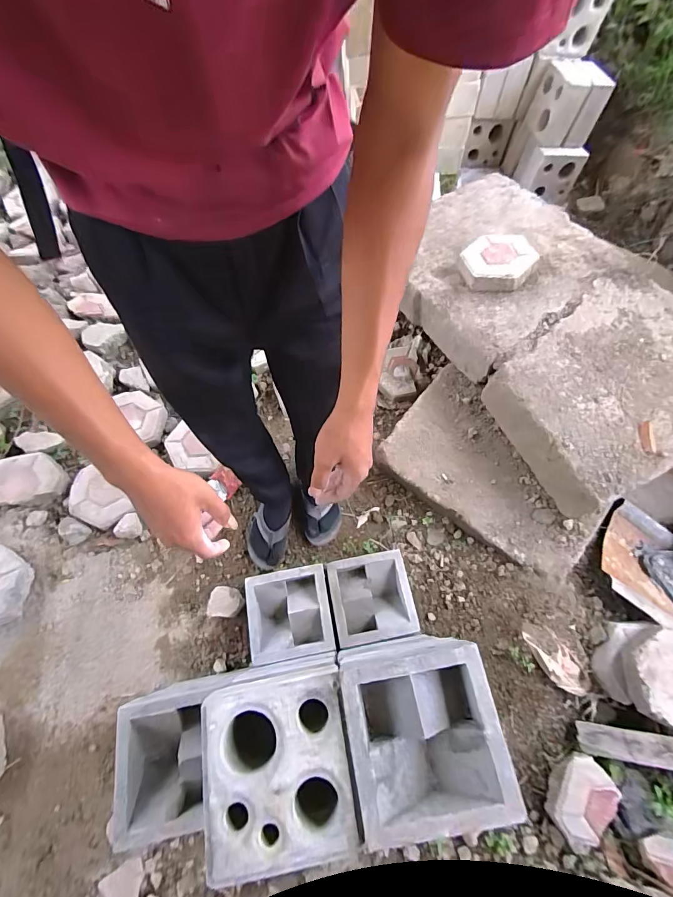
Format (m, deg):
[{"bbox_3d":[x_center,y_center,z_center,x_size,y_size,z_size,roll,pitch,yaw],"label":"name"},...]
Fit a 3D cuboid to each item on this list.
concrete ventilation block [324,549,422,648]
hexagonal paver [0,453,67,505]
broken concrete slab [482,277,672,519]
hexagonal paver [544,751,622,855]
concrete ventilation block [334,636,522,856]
[{"bbox_3d":[0.085,0.389,1.009,0.196,0.104,0.200,-9,66,-6],"label":"concrete ventilation block"},{"bbox_3d":[-0.902,0.089,1.109,0.213,0.049,0.155,-22,68,-12],"label":"hexagonal paver"},{"bbox_3d":[0.759,-0.176,1.078,0.585,0.180,0.508,-24,68,-13],"label":"broken concrete slab"},{"bbox_3d":[0.530,0.764,0.851,0.157,0.055,0.117,-36,71,-17],"label":"hexagonal paver"},{"bbox_3d":[0.116,0.389,0.543,0.199,0.080,0.221,-8,66,-6],"label":"concrete ventilation block"}]

